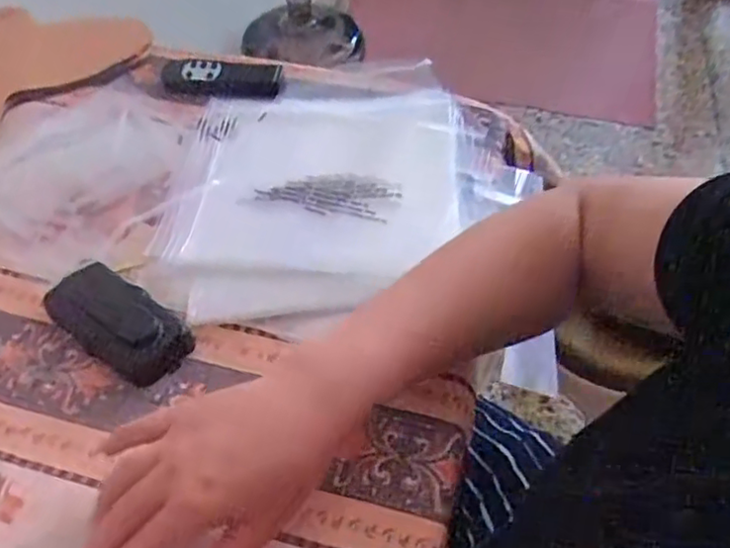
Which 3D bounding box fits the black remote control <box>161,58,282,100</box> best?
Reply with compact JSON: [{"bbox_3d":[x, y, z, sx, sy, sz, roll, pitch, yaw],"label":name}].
[{"bbox_3d":[-0.139,-0.191,0.614,0.114,0.014,0.047,5,54,4],"label":"black remote control"}]

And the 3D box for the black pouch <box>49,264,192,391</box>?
[{"bbox_3d":[-0.167,0.032,0.437,0.097,0.024,0.055,33,60,22],"label":"black pouch"}]

